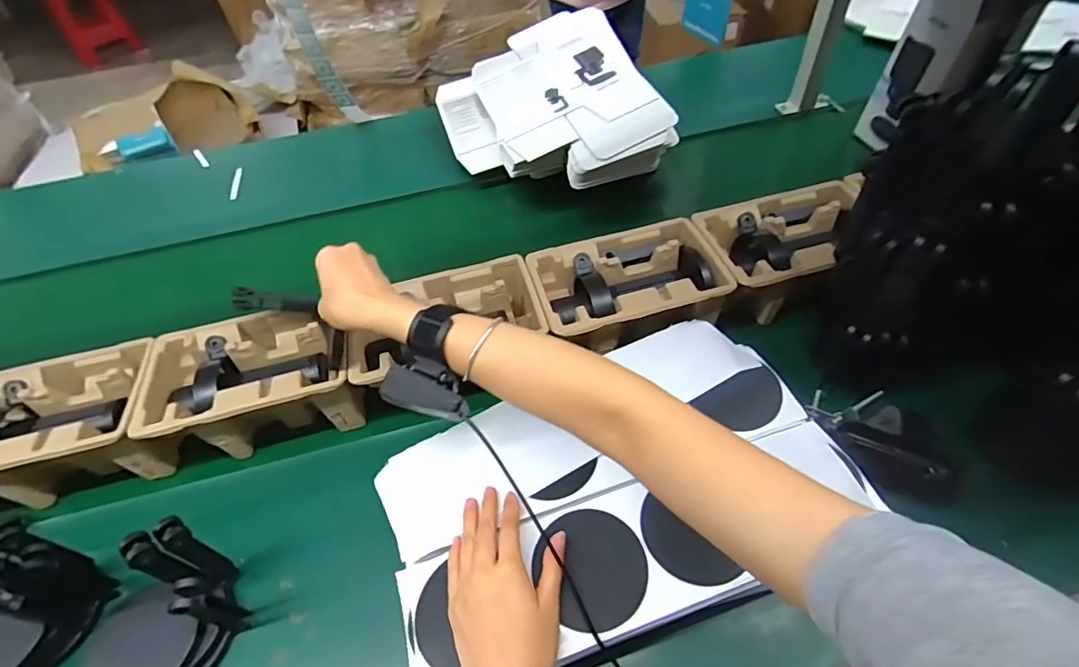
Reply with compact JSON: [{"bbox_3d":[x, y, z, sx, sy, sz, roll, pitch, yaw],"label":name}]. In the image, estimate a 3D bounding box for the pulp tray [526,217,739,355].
[{"bbox_3d":[0.103,-0.058,0.649,0.229,0.081,0.156,-13,52,-9],"label":"pulp tray"}]

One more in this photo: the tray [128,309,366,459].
[{"bbox_3d":[-0.358,0.064,0.619,0.269,0.101,0.150,-15,52,-10],"label":"tray"}]

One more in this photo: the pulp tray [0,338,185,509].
[{"bbox_3d":[-0.558,0.108,0.601,0.233,0.101,0.146,-13,52,-8],"label":"pulp tray"}]

